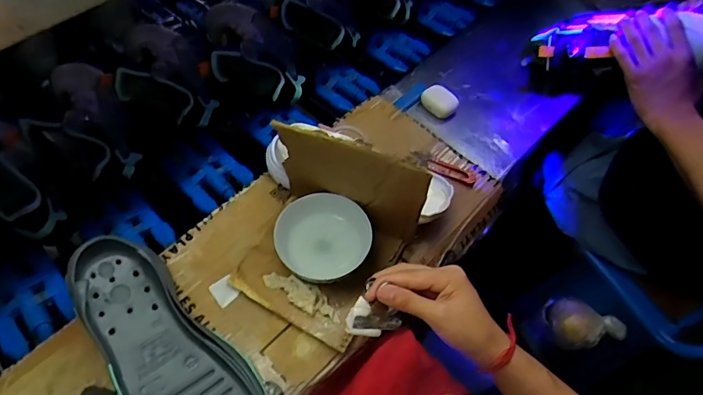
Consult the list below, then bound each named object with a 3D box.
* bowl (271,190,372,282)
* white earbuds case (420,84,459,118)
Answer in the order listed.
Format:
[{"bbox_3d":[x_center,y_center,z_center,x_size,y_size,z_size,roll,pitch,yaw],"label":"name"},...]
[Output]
[{"bbox_3d":[-0.033,0.055,0.534,0.102,0.066,0.103,0,58,-1],"label":"bowl"},{"bbox_3d":[0.141,-0.156,0.716,0.036,0.034,0.058,-33,64,-20],"label":"white earbuds case"}]

